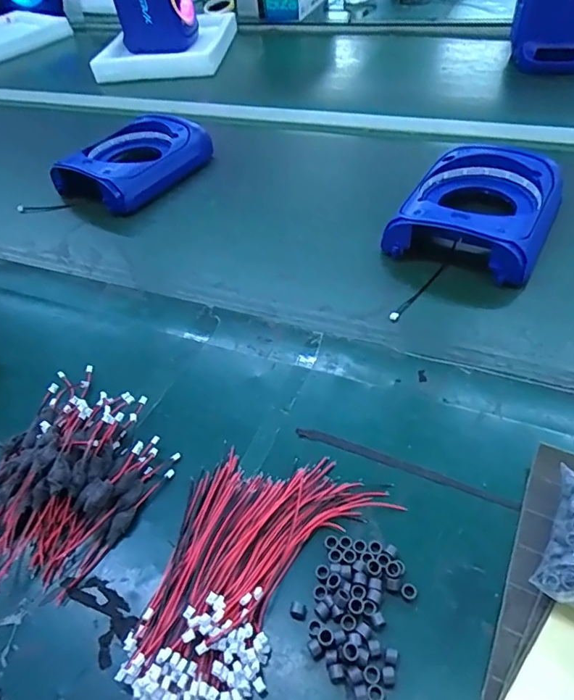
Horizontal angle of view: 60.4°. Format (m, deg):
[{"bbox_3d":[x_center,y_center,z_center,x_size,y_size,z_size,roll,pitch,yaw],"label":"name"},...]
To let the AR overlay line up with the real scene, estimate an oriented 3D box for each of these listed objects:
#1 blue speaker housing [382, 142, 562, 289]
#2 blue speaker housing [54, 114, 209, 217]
[{"bbox_3d":[0.238,-0.181,0.605,0.164,0.053,0.213,21,54,23],"label":"blue speaker housing"},{"bbox_3d":[-0.245,-0.309,0.818,0.151,0.076,0.235,27,56,26],"label":"blue speaker housing"}]

